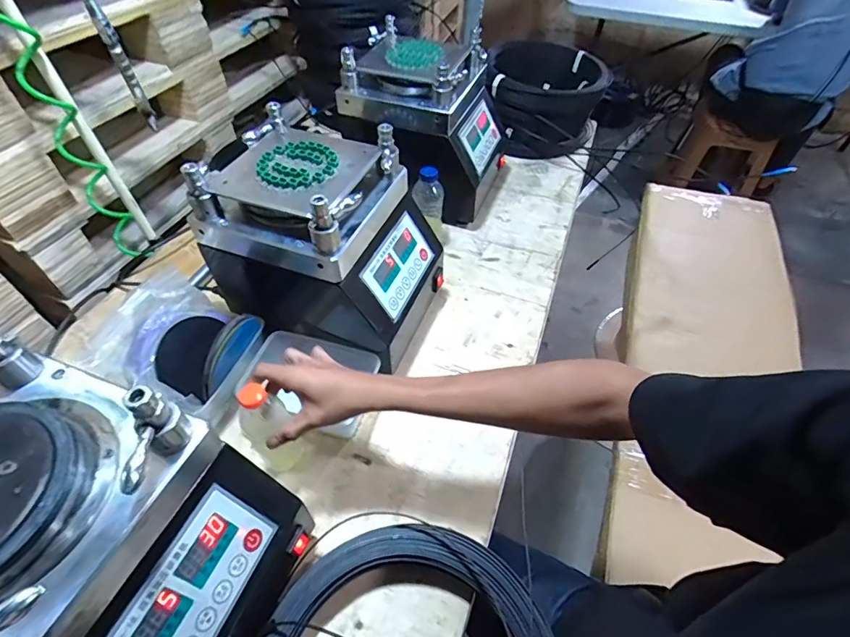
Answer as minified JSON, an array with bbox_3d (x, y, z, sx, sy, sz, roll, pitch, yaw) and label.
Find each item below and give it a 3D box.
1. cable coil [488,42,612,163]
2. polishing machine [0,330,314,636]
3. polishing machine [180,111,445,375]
[{"bbox_3d":[0.300,-0.565,1.126,0.265,0.175,0.339,13,51,9],"label":"cable coil"},{"bbox_3d":[-0.285,0.194,0.392,0.264,0.237,0.211,18,52,13],"label":"polishing machine"},{"bbox_3d":[-0.139,-0.104,0.672,0.287,0.277,0.229,21,53,15],"label":"polishing machine"}]

